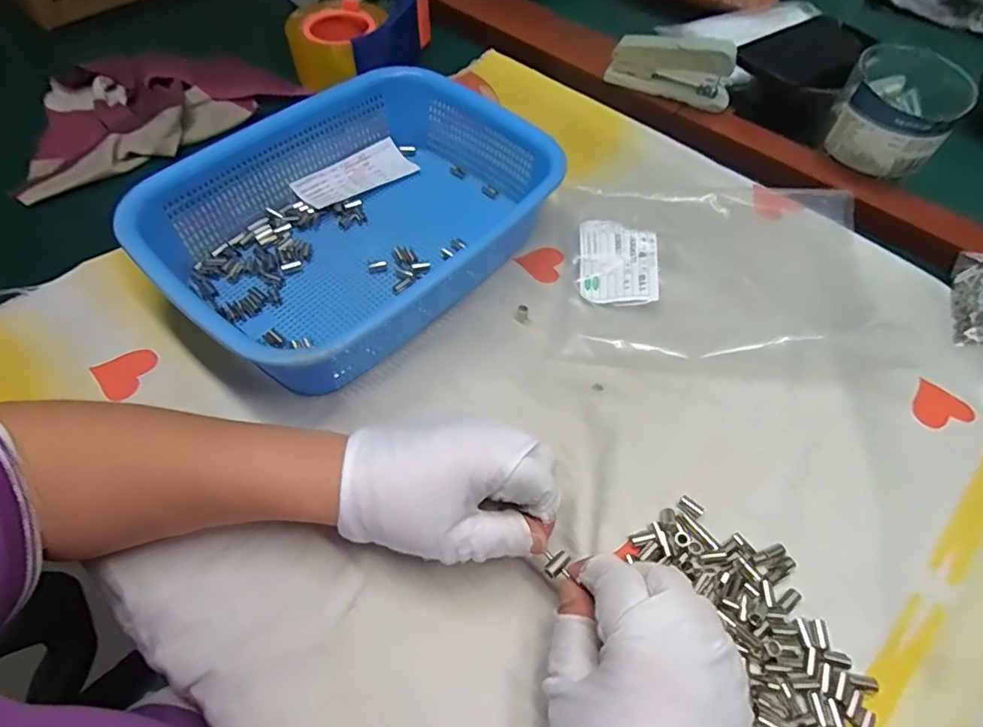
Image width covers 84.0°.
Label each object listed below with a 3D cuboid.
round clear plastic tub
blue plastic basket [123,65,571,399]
[{"bbox_3d":[0.366,-0.226,0.504,0.092,0.085,0.094,2,58,-3],"label":"round clear plastic tub"},{"bbox_3d":[-0.092,-0.117,0.419,0.208,0.070,0.302,38,63,18],"label":"blue plastic basket"}]

